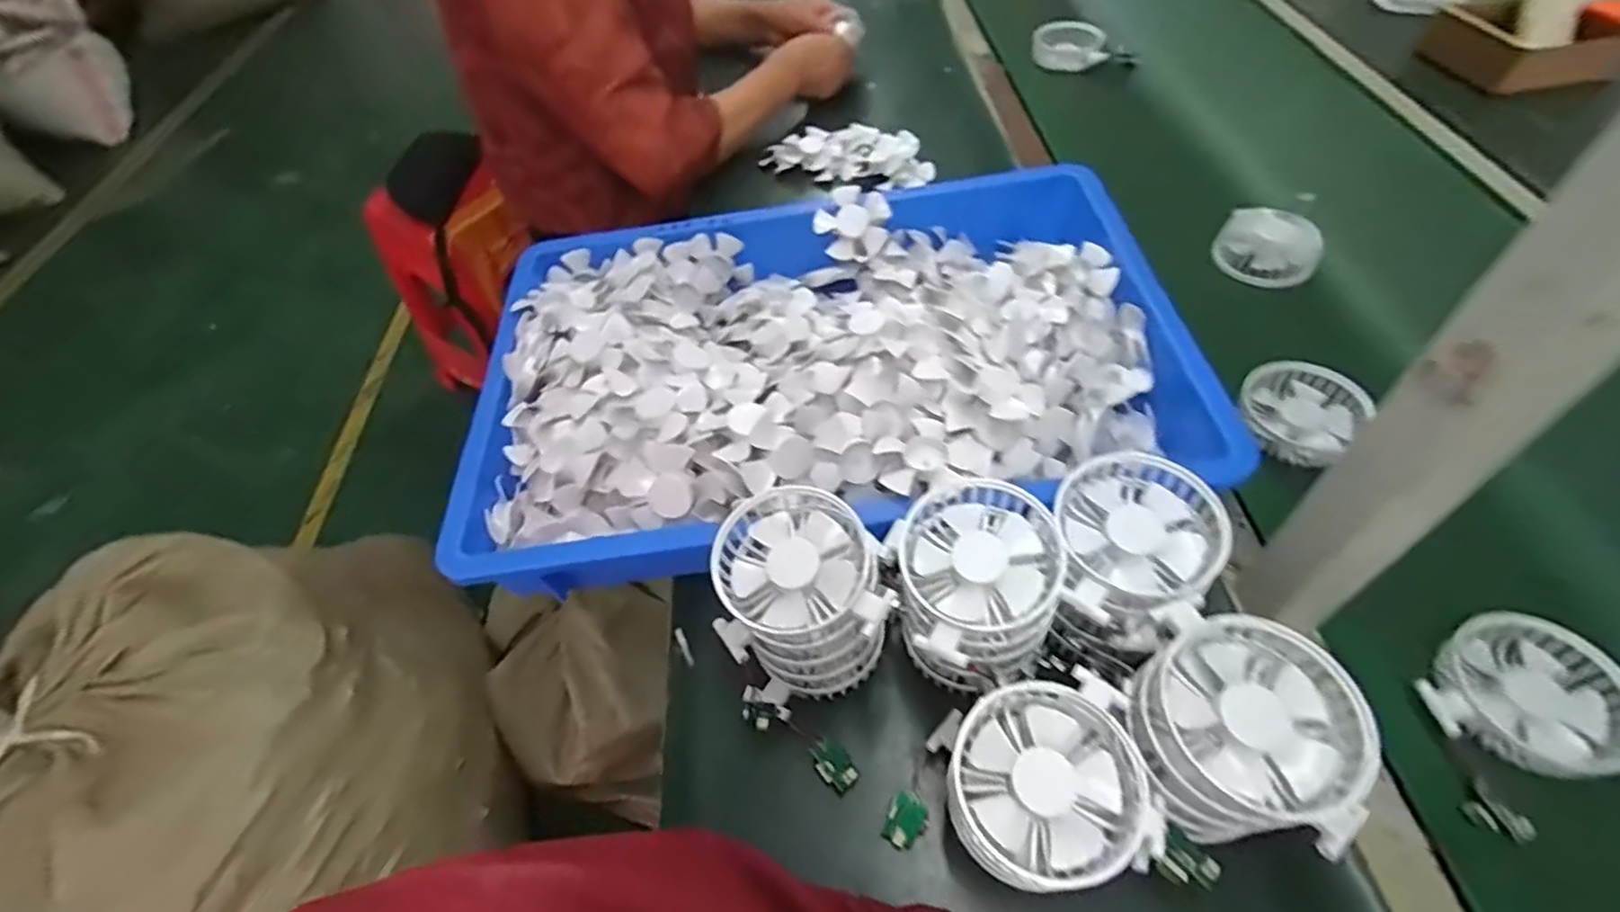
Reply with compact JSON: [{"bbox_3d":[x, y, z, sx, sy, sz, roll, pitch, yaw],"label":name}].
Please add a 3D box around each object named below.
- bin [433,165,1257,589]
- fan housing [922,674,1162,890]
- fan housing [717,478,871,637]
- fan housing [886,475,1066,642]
[{"bbox_3d":[0.004,-0.098,0.585,0.557,0.081,0.376,-7,53,0],"label":"bin"},{"bbox_3d":[0.119,0.168,0.348,0.093,0.039,0.091,-2,53,3],"label":"fan housing"},{"bbox_3d":[-0.010,0.064,0.411,0.087,0.047,0.084,-2,53,3],"label":"fan housing"},{"bbox_3d":[0.095,0.056,0.395,0.087,0.032,0.098,-25,55,-13],"label":"fan housing"}]

